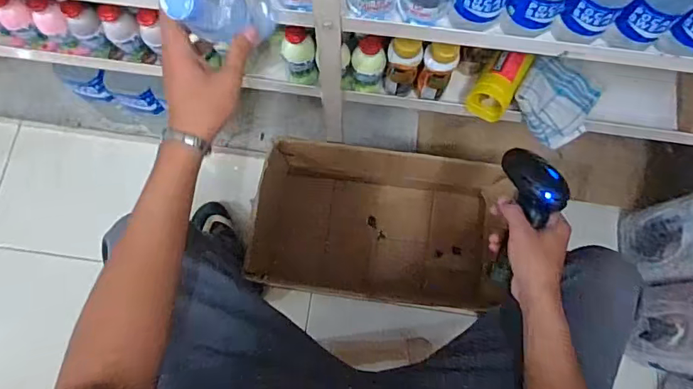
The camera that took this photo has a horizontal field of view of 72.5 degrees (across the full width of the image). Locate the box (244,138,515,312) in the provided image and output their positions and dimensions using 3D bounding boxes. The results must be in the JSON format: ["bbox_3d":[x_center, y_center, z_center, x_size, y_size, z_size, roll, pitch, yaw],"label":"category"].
[{"bbox_3d":[0.090,0.065,1.077,0.558,0.249,0.330,7,76,1],"label":"box"}]

